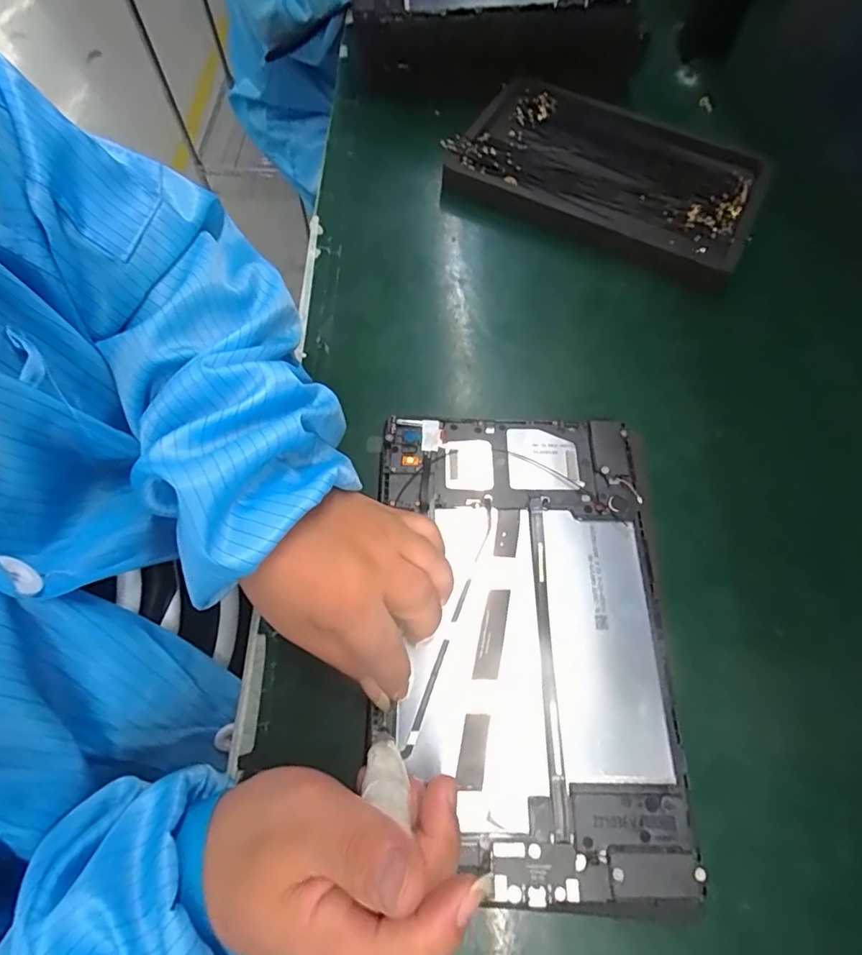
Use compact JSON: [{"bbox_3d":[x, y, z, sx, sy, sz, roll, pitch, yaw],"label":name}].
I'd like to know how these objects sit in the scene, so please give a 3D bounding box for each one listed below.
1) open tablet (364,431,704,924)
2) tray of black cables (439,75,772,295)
[{"bbox_3d":[0.048,0.076,0.273,0.146,0.008,0.240,-1,65,1],"label":"open tablet"},{"bbox_3d":[0.147,-0.259,0.437,0.245,0.024,0.165,27,69,13],"label":"tray of black cables"}]

